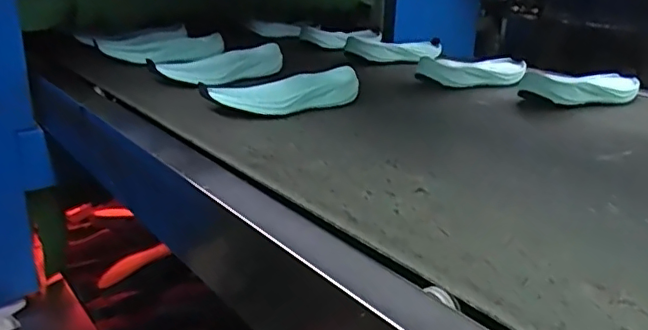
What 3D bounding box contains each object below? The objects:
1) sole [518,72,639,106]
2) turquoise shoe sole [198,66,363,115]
[{"bbox_3d":[0.406,-0.117,0.876,0.228,0.042,0.086,-7,23,-22],"label":"sole"},{"bbox_3d":[-0.049,-0.097,0.772,0.223,0.043,0.065,-10,24,-28],"label":"turquoise shoe sole"}]

